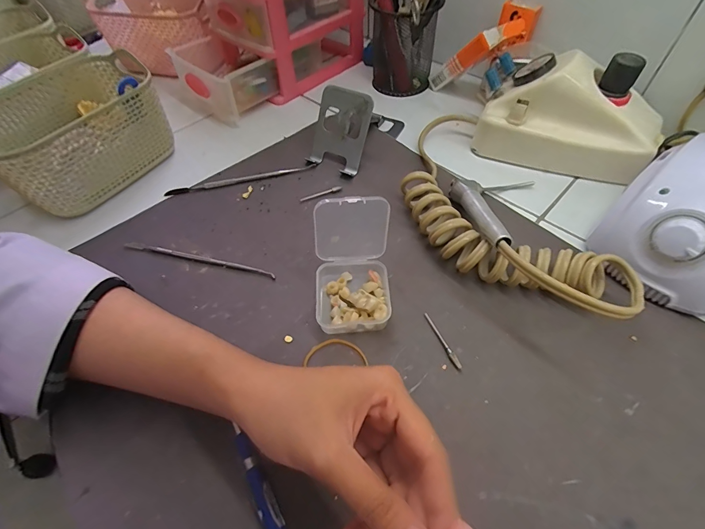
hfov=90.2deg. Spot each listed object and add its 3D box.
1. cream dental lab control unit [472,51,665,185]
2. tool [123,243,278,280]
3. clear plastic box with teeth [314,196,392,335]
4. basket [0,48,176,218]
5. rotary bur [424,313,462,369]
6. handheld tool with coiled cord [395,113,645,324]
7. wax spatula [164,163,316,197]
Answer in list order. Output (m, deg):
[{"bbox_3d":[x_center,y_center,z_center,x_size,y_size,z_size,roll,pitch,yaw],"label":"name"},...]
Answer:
[{"bbox_3d":[0.220,-0.150,0.354,0.163,0.087,0.078,22,59,18],"label":"cream dental lab control unit"},{"bbox_3d":[-0.136,-0.005,0.311,0.145,0.006,0.006,11,56,11],"label":"tool"},{"bbox_3d":[-0.001,-0.004,0.263,0.058,0.071,0.087,-1,54,3],"label":"clear plastic box with teeth"},{"bbox_3d":[-0.290,-0.141,0.374,0.150,0.090,0.160,31,62,23],"label":"basket"},{"bbox_3d":[0.067,0.055,0.260,0.005,0.004,0.047,-19,55,-10],"label":"rotary bur"},{"bbox_3d":[0.117,-0.065,0.319,0.136,0.046,0.274,-10,54,-3],"label":"handheld tool with coiled cord"},{"bbox_3d":[-0.118,-0.092,0.376,0.155,0.006,0.011,-14,55,-6],"label":"wax spatula"}]

